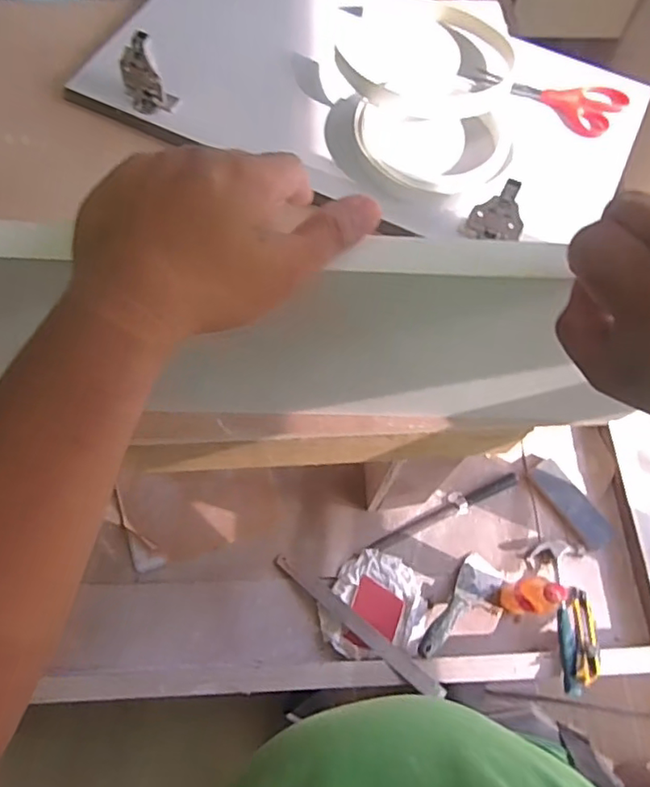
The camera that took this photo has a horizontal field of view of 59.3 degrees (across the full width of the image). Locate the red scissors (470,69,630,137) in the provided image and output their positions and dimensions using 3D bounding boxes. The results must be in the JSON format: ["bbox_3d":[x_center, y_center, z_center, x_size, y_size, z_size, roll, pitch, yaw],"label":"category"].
[{"bbox_3d":[0.263,-0.347,0.667,0.182,0.020,0.076,13,67,3],"label":"red scissors"}]

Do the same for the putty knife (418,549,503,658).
[{"bbox_3d":[0.227,0.365,0.962,0.080,0.027,0.202,43,54,15],"label":"putty knife"}]

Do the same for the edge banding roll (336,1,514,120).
[{"bbox_3d":[0.117,-0.411,0.679,0.202,0.028,0.202,1,67,-2],"label":"edge banding roll"}]

